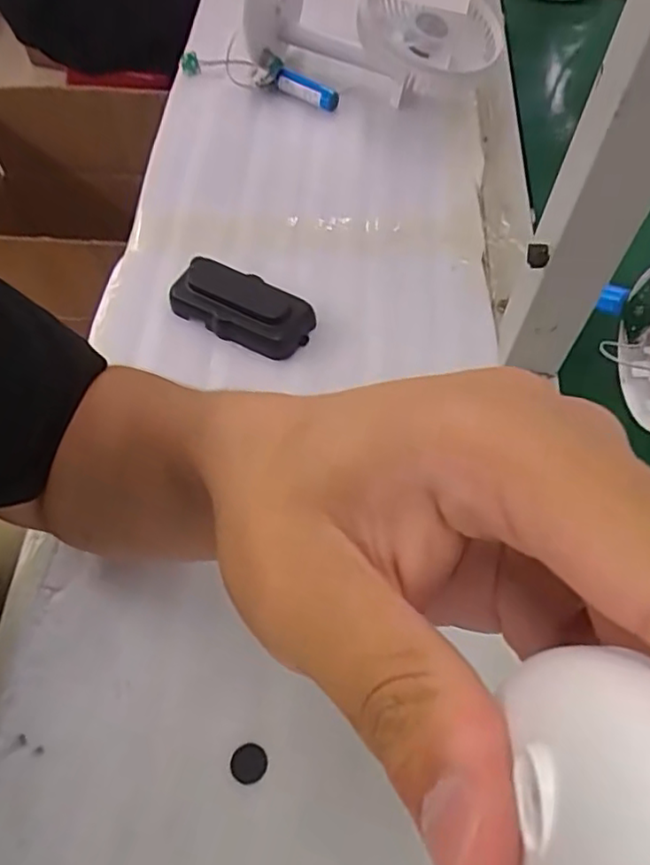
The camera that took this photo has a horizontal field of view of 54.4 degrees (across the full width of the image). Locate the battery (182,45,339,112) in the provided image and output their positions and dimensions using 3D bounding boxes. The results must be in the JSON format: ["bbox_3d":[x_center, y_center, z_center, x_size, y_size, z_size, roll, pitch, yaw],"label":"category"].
[{"bbox_3d":[-0.064,-0.364,0.642,0.173,0.032,0.031,19,63,9],"label":"battery"}]

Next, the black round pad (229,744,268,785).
[{"bbox_3d":[-0.040,0.171,0.326,0.019,0.004,0.018,0,62,0],"label":"black round pad"}]

